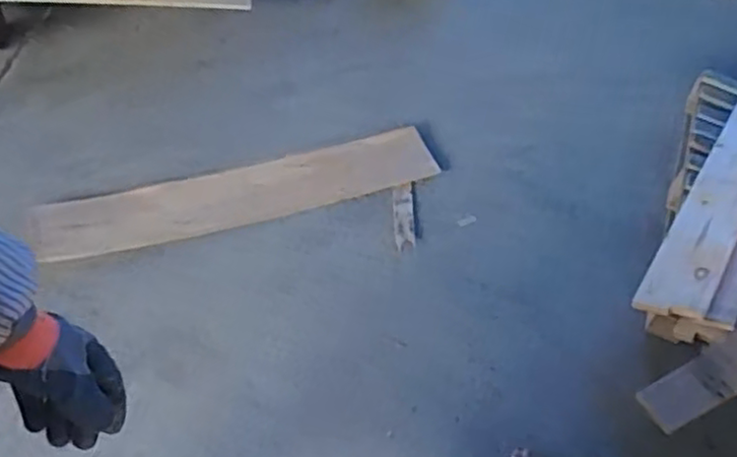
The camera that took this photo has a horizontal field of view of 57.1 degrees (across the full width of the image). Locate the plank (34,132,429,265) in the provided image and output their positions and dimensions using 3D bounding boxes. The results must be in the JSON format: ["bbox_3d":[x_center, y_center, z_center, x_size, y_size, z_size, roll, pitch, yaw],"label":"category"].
[{"bbox_3d":[-0.304,-0.086,1.668,0.968,0.035,0.202,-13,54,-16],"label":"plank"}]

